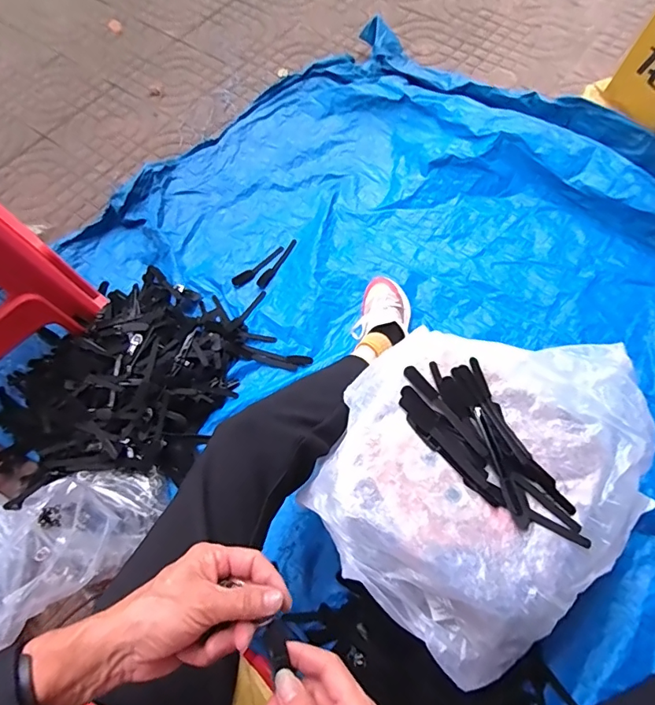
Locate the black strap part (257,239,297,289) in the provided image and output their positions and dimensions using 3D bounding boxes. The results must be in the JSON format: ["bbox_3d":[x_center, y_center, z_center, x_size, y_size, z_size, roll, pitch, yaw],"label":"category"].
[{"bbox_3d":[-0.105,-0.190,1.014,0.024,0.012,0.132,32,69,17],"label":"black strap part"}]

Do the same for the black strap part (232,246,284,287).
[{"bbox_3d":[-0.149,-0.187,1.026,0.137,0.011,0.028,-42,69,-16],"label":"black strap part"}]

